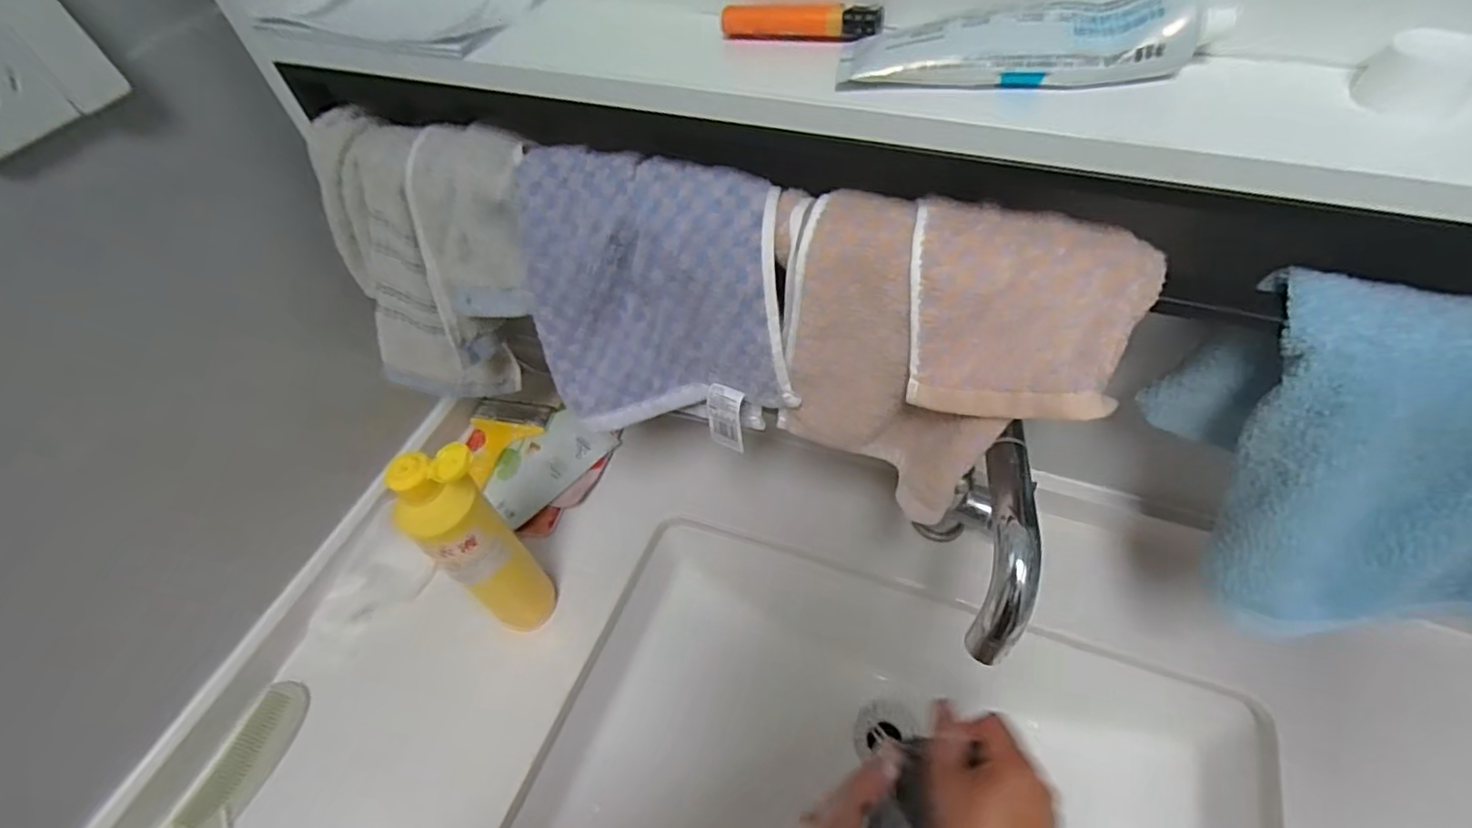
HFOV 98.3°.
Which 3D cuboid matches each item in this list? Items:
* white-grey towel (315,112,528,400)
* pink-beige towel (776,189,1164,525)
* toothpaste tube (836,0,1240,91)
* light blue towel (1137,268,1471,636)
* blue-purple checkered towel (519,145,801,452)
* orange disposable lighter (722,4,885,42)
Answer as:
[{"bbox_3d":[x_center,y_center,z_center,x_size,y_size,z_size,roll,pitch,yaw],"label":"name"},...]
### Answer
[{"bbox_3d":[-0.214,-0.101,0.480,0.177,0.210,0.088,10,55,13],"label":"white-grey towel"},{"bbox_3d":[0.108,-0.025,0.359,0.180,0.175,0.053,19,38,28],"label":"pink-beige towel"},{"bbox_3d":[0.126,-0.167,0.281,0.152,0.027,0.041,3,53,7],"label":"toothpaste tube"},{"bbox_3d":[0.319,0.035,0.305,0.202,0.162,0.090,25,59,22],"label":"light blue towel"},{"bbox_3d":[-0.049,-0.069,0.405,0.164,0.175,0.034,7,35,17],"label":"blue-purple checkered towel"},{"bbox_3d":[0.033,-0.198,0.321,0.080,0.013,0.014,9,54,12],"label":"orange disposable lighter"}]

